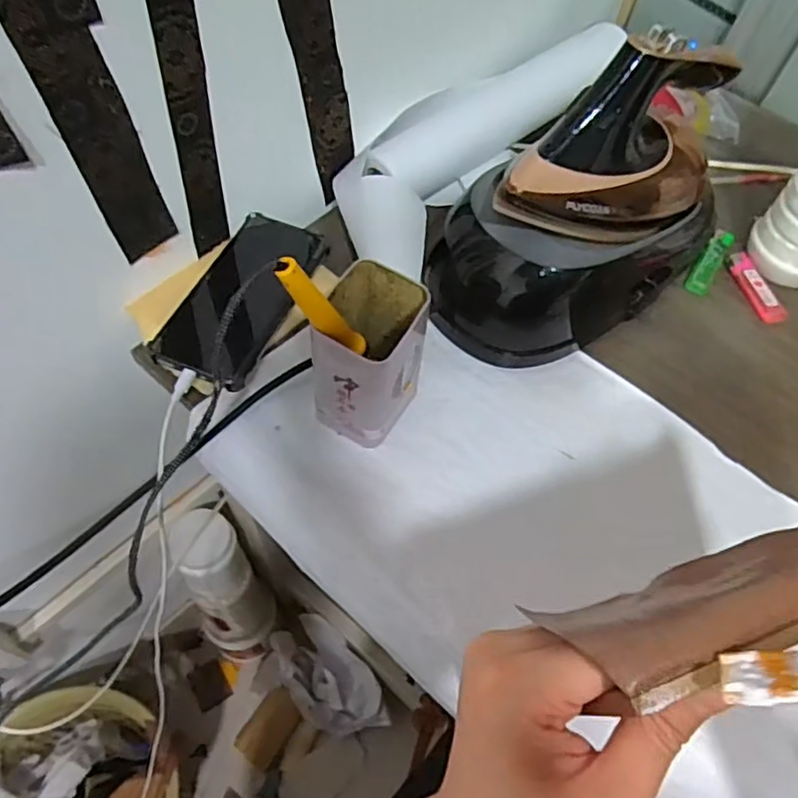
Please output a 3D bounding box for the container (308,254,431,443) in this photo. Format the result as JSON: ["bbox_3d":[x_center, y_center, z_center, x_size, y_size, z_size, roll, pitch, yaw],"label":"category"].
[{"bbox_3d":[-0.020,-0.029,0.461,0.063,0.108,0.083,20,59,8],"label":"container"}]

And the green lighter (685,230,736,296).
[{"bbox_3d":[0.290,-0.129,0.600,0.020,0.011,0.086,31,61,14],"label":"green lighter"}]

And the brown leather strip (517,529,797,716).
[{"bbox_3d":[0.163,0.051,0.234,0.209,0.040,0.045,-18,62,-16],"label":"brown leather strip"}]

